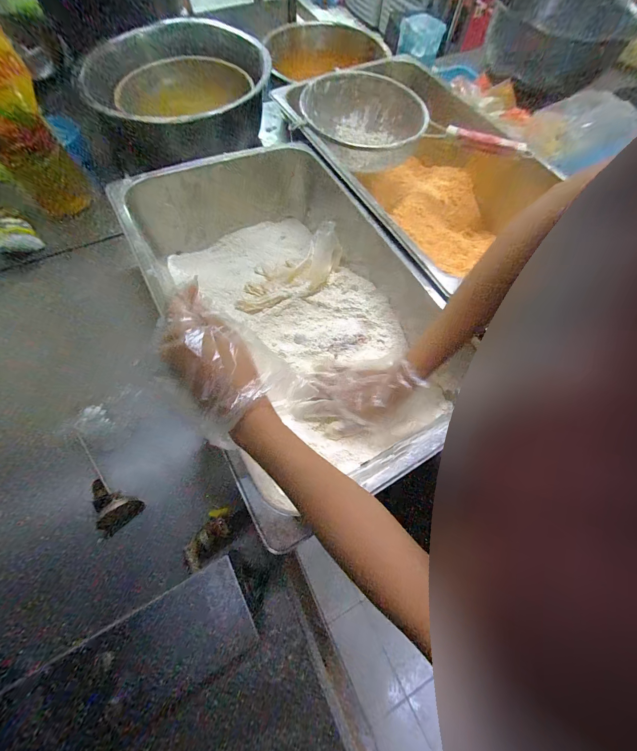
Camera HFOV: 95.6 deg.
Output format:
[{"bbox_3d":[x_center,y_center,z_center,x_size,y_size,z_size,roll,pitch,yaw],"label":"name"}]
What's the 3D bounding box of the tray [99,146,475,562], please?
[{"bbox_3d":[-0.031,-0.103,0.438,0.313,0.145,0.523,-27,72,-12],"label":"tray"}]

